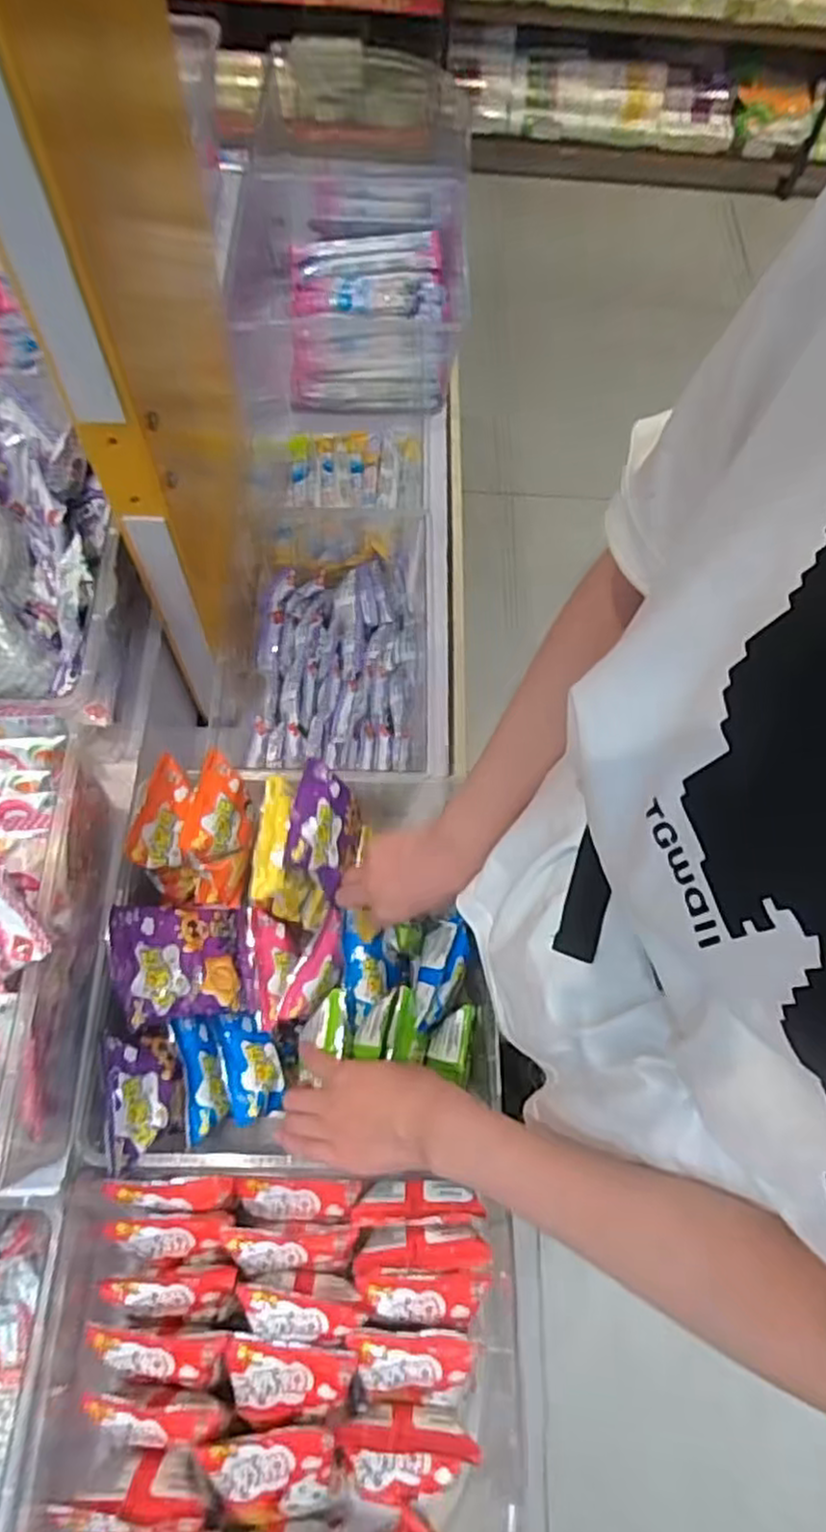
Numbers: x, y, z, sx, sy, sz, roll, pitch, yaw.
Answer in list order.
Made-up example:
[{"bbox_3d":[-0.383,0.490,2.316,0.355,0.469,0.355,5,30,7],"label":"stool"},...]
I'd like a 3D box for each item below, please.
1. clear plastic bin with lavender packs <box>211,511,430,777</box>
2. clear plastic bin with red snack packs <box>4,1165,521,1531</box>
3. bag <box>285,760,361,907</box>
[{"bbox_3d":[-0.101,-0.144,0.812,0.233,0.132,0.360,2,66,-3],"label":"clear plastic bin with lavender packs"},{"bbox_3d":[-0.094,0.452,0.511,0.333,0.109,0.292,2,66,-3],"label":"clear plastic bin with red snack packs"},{"bbox_3d":[-0.076,0.050,0.594,0.035,0.066,0.092,-4,57,34],"label":"bag"}]

